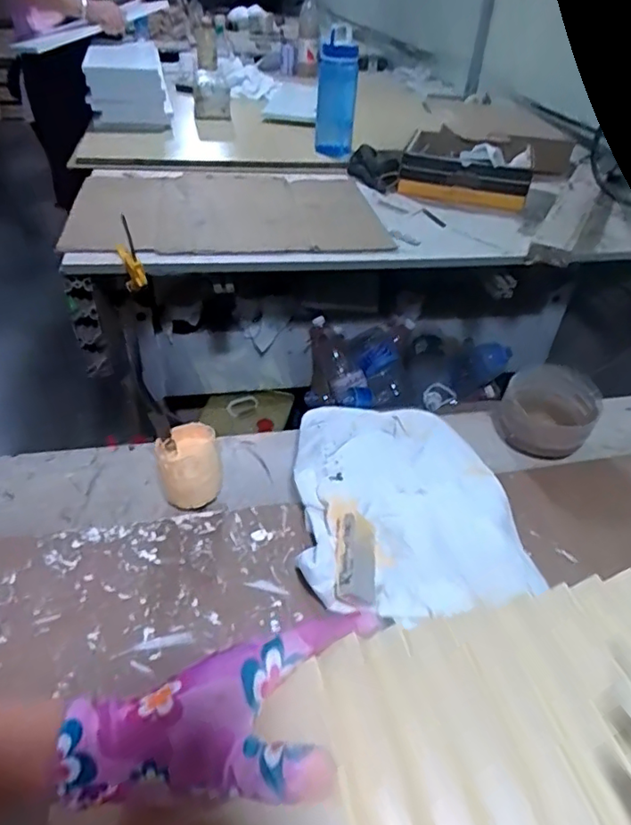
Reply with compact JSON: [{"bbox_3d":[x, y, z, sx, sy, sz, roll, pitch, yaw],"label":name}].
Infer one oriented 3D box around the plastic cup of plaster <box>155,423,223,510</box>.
[{"bbox_3d":[-0.119,0.057,0.535,0.054,0.070,0.057,3,39,-2],"label":"plastic cup of plaster"}]

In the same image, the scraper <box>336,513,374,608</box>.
[{"bbox_3d":[0.033,0.119,0.461,0.031,0.012,0.072,2,65,-3],"label":"scraper"}]

